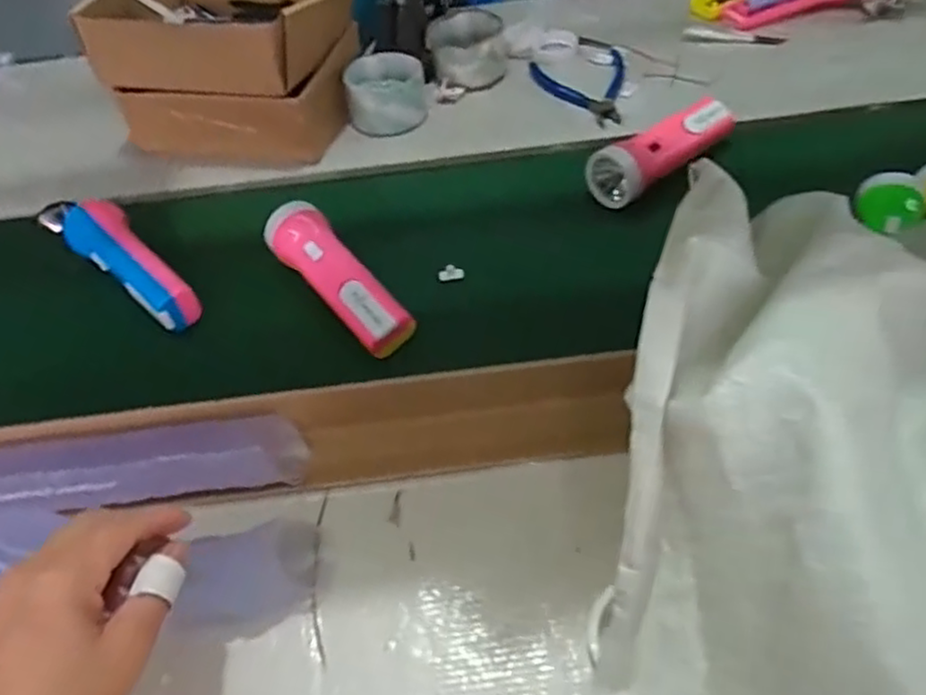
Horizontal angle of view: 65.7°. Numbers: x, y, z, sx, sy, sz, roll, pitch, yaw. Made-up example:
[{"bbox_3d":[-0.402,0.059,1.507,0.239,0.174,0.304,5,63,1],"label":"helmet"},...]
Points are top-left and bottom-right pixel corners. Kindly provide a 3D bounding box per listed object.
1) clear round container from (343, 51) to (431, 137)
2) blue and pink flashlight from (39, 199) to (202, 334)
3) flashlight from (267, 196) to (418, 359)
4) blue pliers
[{"bbox_3d":[-0.079,-0.265,0.759,0.085,0.053,0.083,-4,50,5],"label":"clear round container"},{"bbox_3d":[-0.301,-0.084,0.619,0.052,0.043,0.200,-38,56,-23],"label":"blue and pink flashlight"},{"bbox_3d":[-0.104,-0.059,0.585,0.051,0.041,0.160,-34,54,-20],"label":"flashlight"},{"bbox_3d":[0.142,-0.285,0.786,0.105,0.008,0.143,-15,50,-5],"label":"blue pliers"}]

